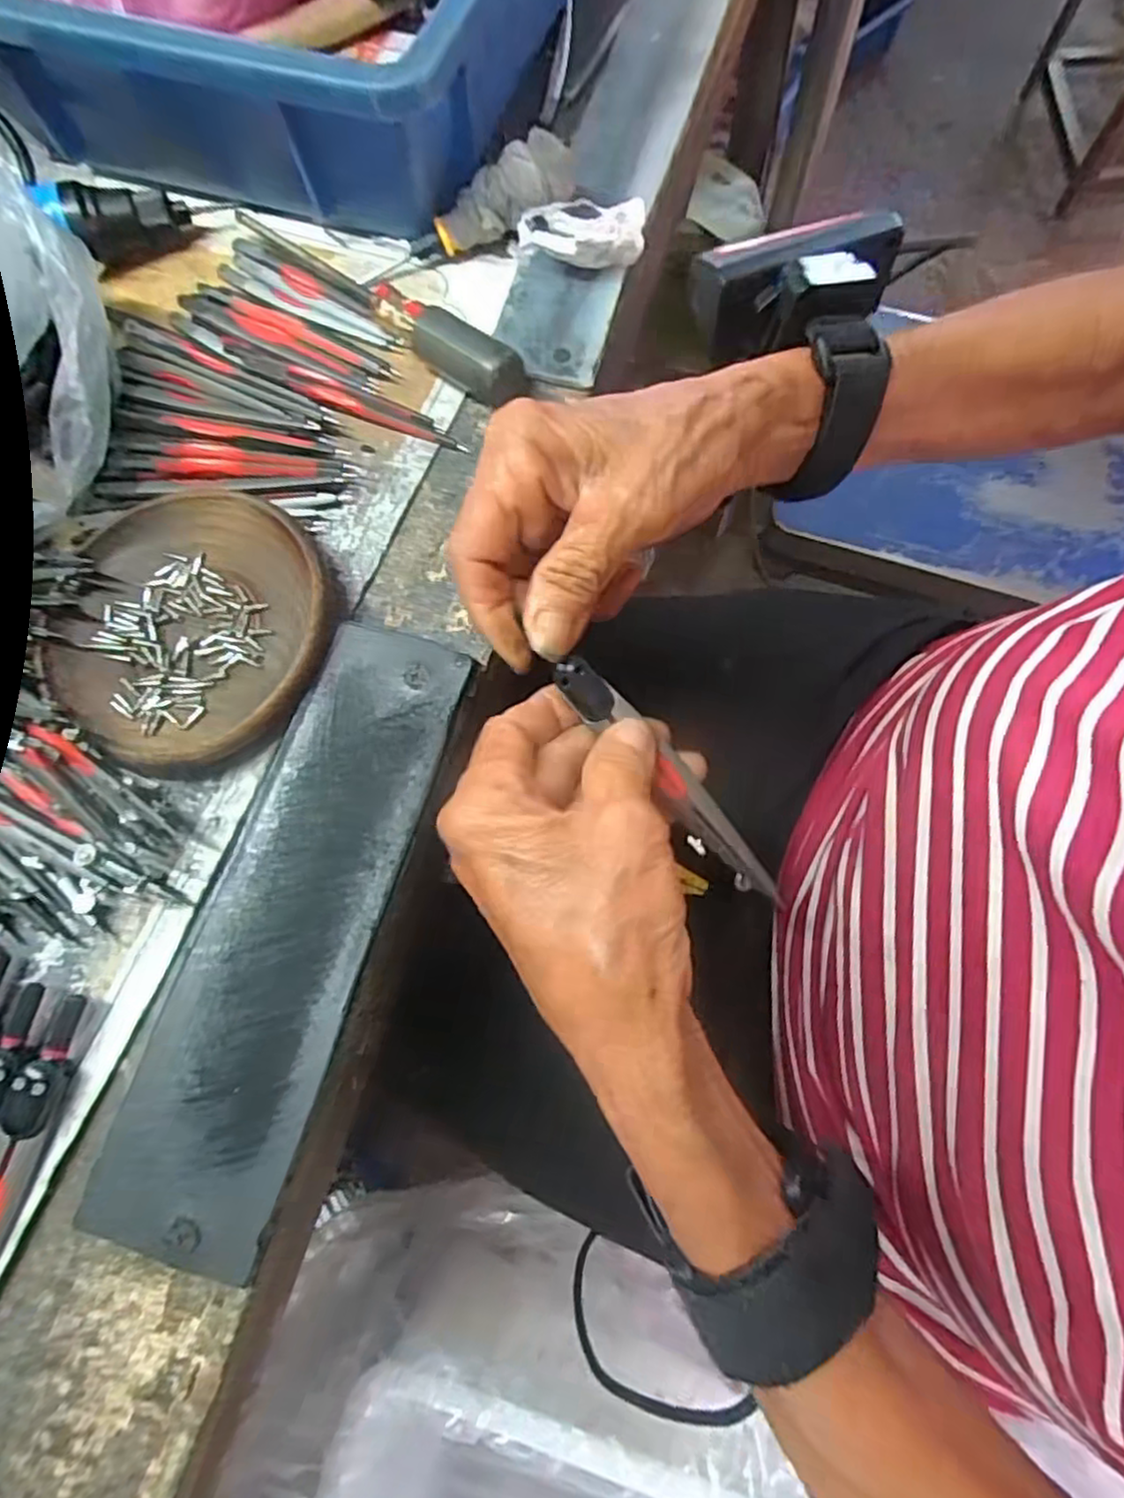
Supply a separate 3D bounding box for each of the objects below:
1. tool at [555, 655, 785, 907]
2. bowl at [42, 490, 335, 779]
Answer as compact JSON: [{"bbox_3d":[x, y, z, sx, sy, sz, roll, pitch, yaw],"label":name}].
[{"bbox_3d":[0.037,0.012,0.237,0.013,0.007,0.108,-43,96,-12],"label":"tool"},{"bbox_3d":[-0.144,-0.049,0.274,0.108,0.019,0.107,-1,72,3],"label":"bowl"}]

